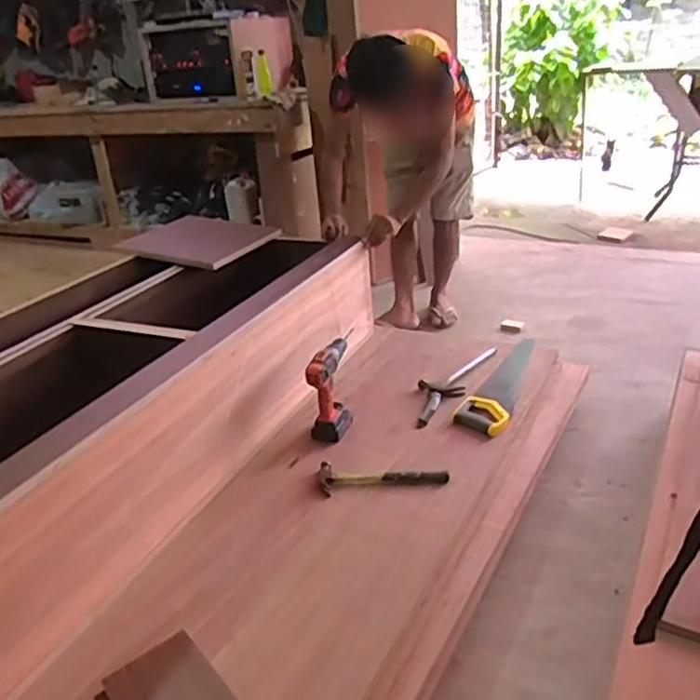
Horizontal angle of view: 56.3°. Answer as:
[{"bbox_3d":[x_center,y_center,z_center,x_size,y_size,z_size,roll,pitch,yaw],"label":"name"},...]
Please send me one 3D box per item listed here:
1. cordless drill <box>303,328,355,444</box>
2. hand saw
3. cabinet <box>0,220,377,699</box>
[{"bbox_3d":[-0.048,0.092,1.689,0.095,0.215,0.171,0,25,9],"label":"cordless drill"},{"bbox_3d":[0.411,0.084,1.834,0.144,0.034,0.521,5,27,21],"label":"hand saw"},{"bbox_3d":[-0.566,0.039,1.644,0.723,0.361,1.518,7,28,24],"label":"cabinet"}]

